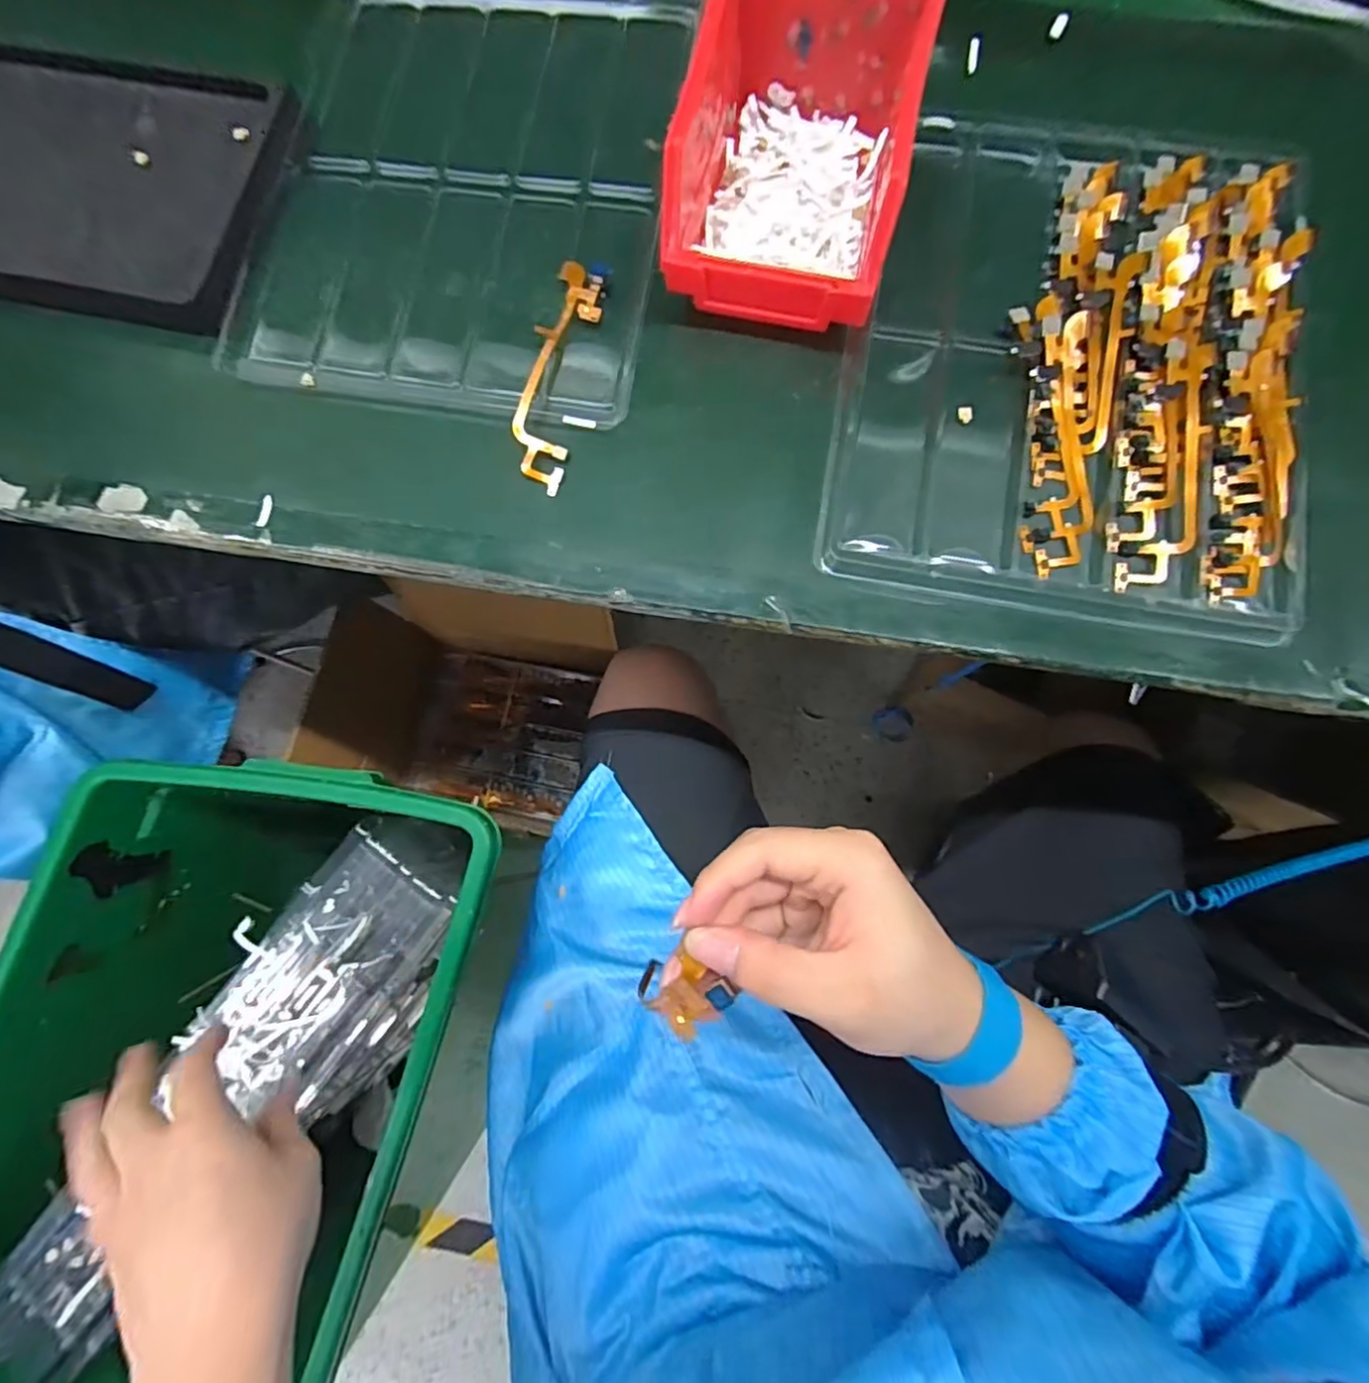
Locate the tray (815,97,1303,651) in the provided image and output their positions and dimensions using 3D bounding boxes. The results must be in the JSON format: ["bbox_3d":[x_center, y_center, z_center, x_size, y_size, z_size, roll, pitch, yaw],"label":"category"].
[{"bbox_3d":[0.196,-0.174,0.308,0.215,0.017,0.270,11,78,5],"label":"tray"}]

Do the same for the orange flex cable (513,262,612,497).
[{"bbox_3d":[-0.066,-0.170,0.322,0.028,0.015,0.131,11,78,5],"label":"orange flex cable"}]

